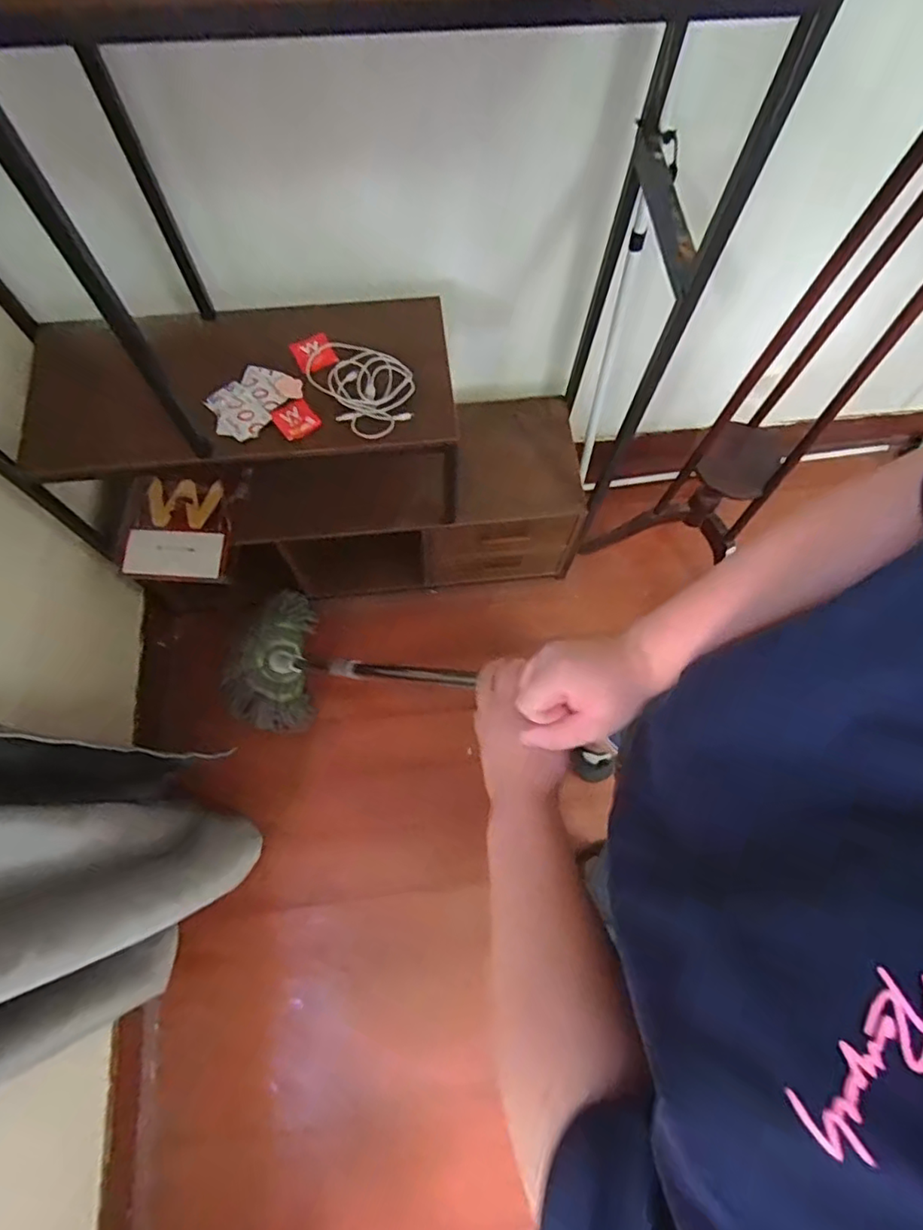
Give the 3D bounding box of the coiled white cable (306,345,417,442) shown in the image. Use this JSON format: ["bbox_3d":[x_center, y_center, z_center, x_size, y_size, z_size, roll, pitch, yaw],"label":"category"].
[{"bbox_3d":[-0.159,-0.376,0.964,0.137,0.026,0.204,-38,76,-14],"label":"coiled white cable"}]

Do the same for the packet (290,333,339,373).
[{"bbox_3d":[-0.245,-0.436,0.988,0.064,0.014,0.068,-25,73,-10],"label":"packet"}]

